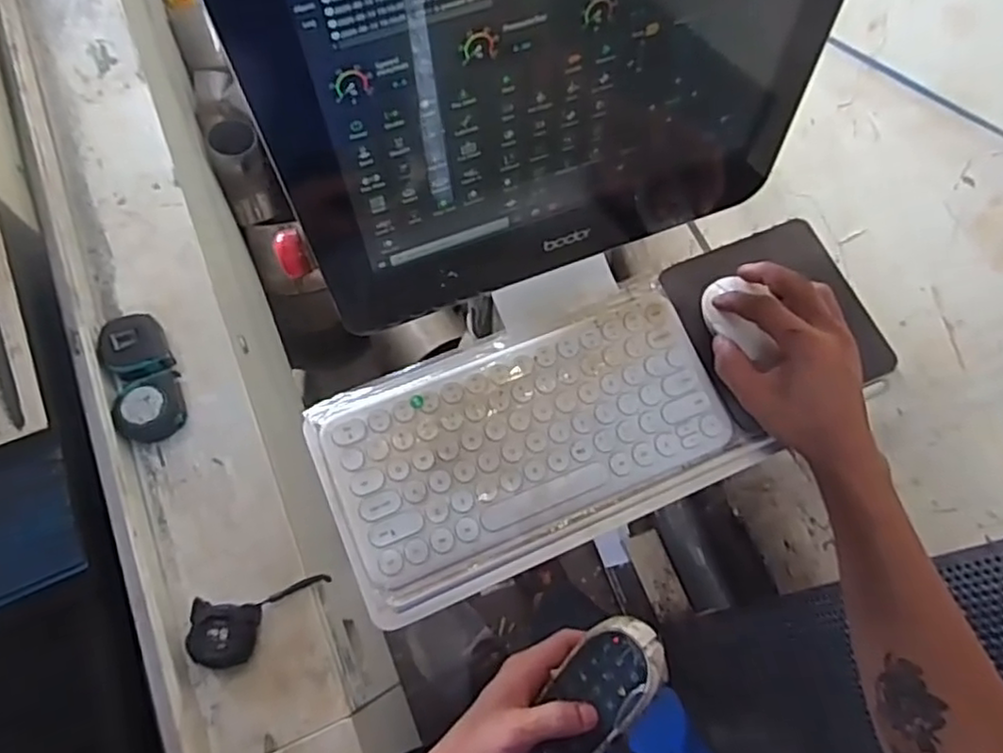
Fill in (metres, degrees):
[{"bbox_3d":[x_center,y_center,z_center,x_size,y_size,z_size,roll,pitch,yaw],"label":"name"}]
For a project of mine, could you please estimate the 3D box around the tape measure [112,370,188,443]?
[{"bbox_3d":[-0.419,0.038,0.818,0.074,0.036,0.080,-19,71,-9],"label":"tape measure"}]

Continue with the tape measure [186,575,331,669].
[{"bbox_3d":[-0.264,0.266,0.735,0.135,0.037,0.076,-9,70,-6],"label":"tape measure"}]

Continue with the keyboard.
[{"bbox_3d":[0.021,0.046,0.503,0.292,0.025,0.165,-22,72,-10],"label":"keyboard"}]

